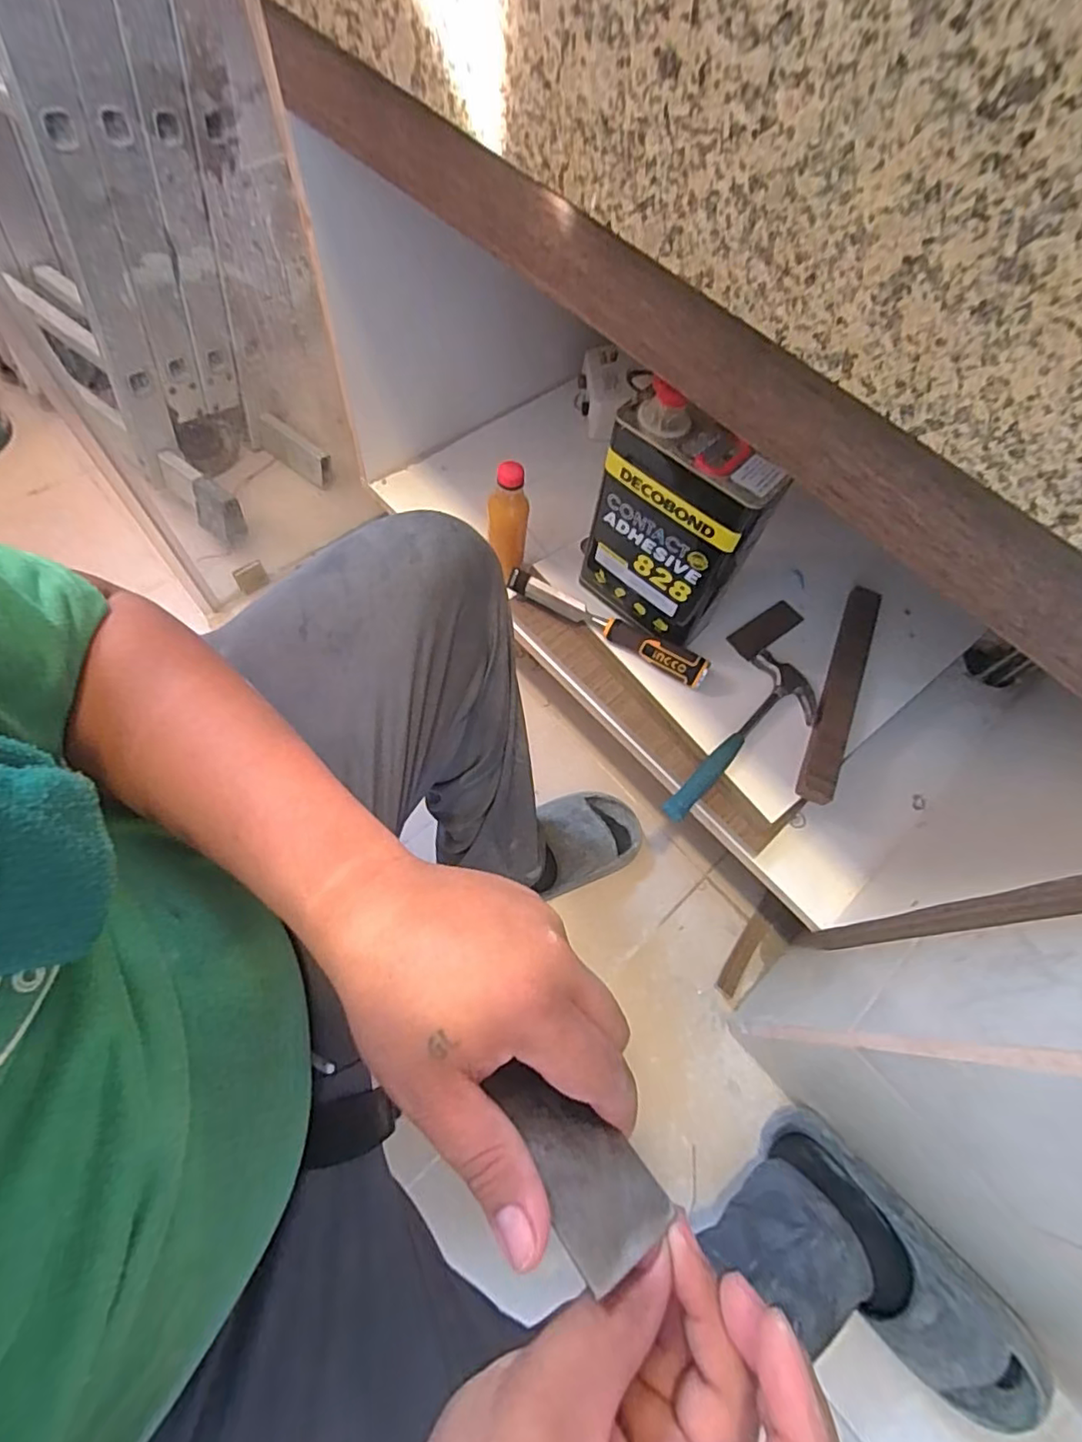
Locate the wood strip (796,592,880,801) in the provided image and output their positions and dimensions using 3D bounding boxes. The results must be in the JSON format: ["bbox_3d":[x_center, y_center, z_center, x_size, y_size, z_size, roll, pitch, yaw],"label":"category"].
[{"bbox_3d":[0.371,-0.041,0.726,0.036,0.025,0.319,24,66,8],"label":"wood strip"}]

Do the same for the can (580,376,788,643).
[{"bbox_3d":[0.137,-0.207,0.646,0.180,0.230,0.086,38,67,12],"label":"can"}]

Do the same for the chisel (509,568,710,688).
[{"bbox_3d":[0.079,-0.117,0.737,0.272,0.043,0.027,31,67,11],"label":"chisel"}]

